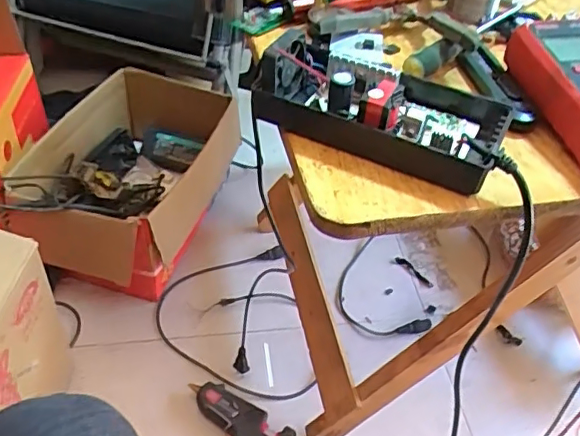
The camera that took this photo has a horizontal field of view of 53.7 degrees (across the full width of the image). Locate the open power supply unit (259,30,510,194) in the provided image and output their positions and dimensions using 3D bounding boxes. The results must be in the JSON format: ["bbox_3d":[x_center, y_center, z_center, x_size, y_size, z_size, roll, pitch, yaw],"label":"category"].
[{"bbox_3d":[0.075,-0.088,0.435,0.179,0.048,0.111,26,48,21],"label":"open power supply unit"}]

